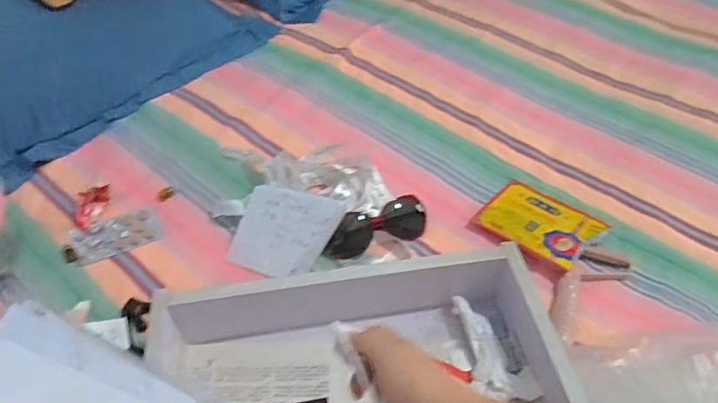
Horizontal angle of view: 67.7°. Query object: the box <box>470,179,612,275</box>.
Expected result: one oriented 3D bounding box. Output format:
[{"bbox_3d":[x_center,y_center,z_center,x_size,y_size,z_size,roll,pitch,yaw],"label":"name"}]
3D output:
[{"bbox_3d":[0.229,0.026,0.690,0.133,0.016,0.120,37,58,27],"label":"box"}]

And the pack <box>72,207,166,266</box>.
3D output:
[{"bbox_3d":[-0.315,0.045,0.702,0.105,0.012,0.058,-22,53,-19],"label":"pack"}]

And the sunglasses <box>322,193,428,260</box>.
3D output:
[{"bbox_3d":[0.019,0.039,0.700,0.146,0.051,0.064,-21,52,-18],"label":"sunglasses"}]

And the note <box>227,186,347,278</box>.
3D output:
[{"bbox_3d":[-0.094,0.038,0.671,0.123,0.008,0.115,15,69,21],"label":"note"}]

